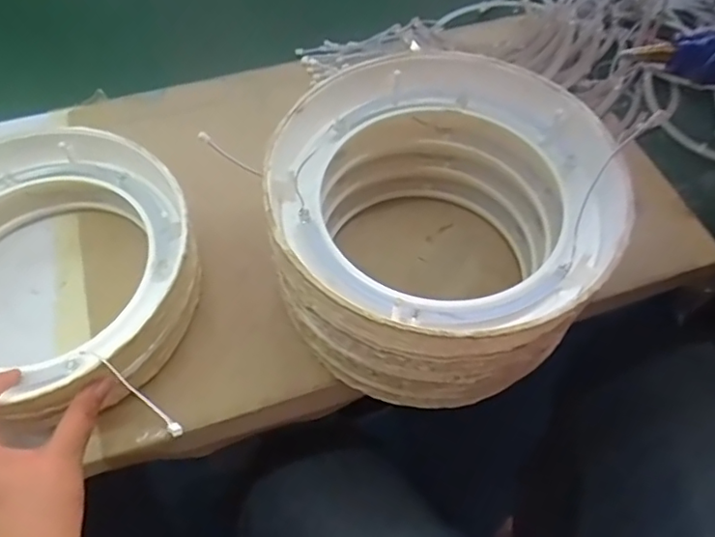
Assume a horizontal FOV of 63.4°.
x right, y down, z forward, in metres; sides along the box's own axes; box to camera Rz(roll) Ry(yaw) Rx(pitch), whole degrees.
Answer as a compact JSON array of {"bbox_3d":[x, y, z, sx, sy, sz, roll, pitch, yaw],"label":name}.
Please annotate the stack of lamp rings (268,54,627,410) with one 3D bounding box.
[{"bbox_3d":[0.050,-0.025,0.395,0.210,0.126,0.212,-39,66,-22],"label":"stack of lamp rings"}]

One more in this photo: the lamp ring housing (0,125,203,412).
[{"bbox_3d":[-0.221,-0.003,0.408,0.208,0.059,0.198,0,58,-1],"label":"lamp ring housing"}]

